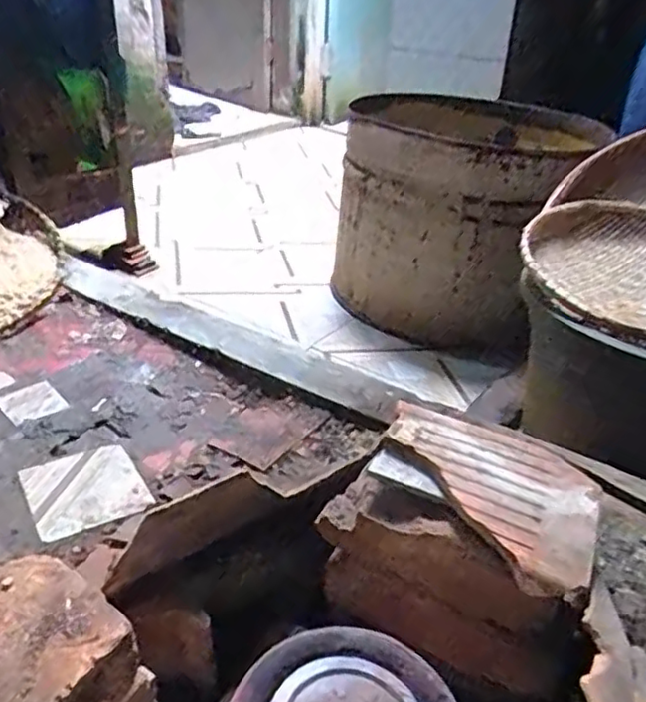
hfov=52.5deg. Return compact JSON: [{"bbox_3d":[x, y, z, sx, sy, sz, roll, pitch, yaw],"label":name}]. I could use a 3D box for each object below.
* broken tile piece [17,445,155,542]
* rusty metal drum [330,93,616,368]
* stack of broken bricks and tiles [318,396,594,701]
[{"bbox_3d":[-0.286,0.164,0.787,0.127,0.015,0.128,-16,36,-29],"label":"broken tile piece"},{"bbox_3d":[0.325,-0.315,1.489,0.560,0.429,0.542,26,38,33],"label":"rusty metal drum"},{"bbox_3d":[0.111,0.156,0.530,0.196,0.158,0.114,20,35,26],"label":"stack of broken bricks and tiles"}]

